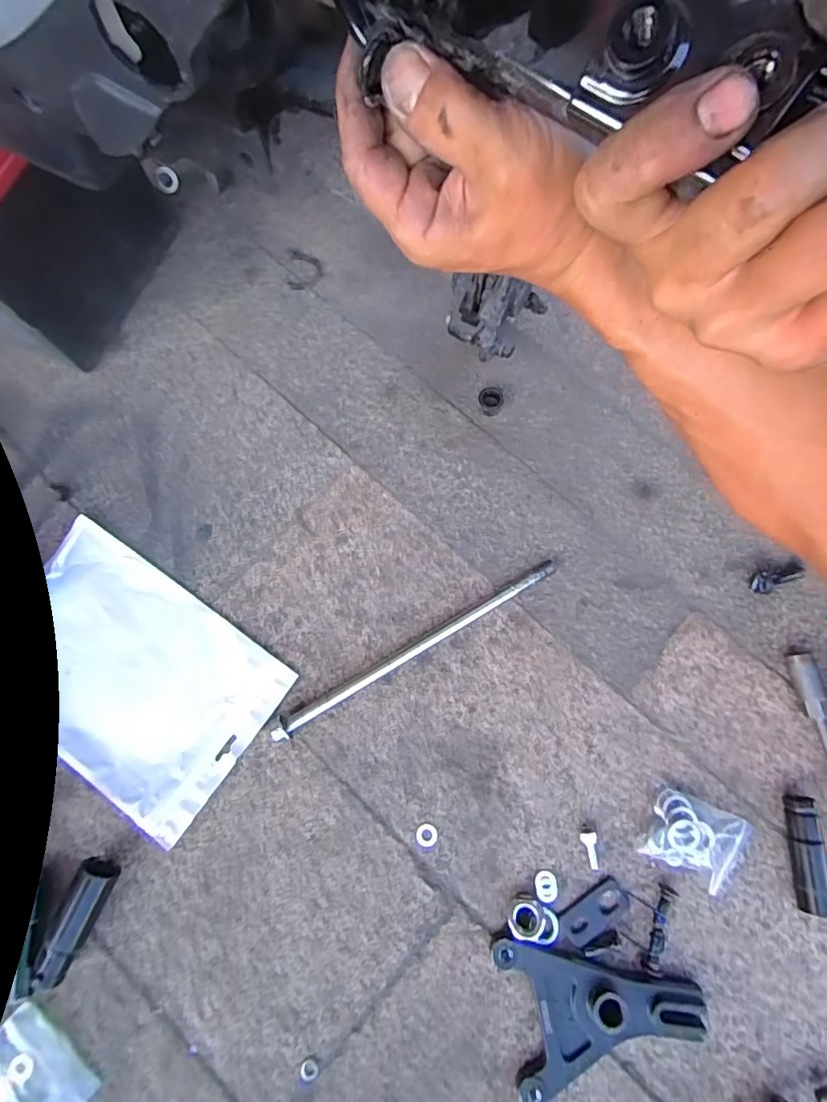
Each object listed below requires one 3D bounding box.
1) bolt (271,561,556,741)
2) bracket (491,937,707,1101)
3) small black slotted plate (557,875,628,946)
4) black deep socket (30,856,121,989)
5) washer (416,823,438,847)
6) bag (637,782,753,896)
[{"bbox_3d":[0.005,0.080,0.421,0.268,0.016,0.013,-30,78,-6],"label":"bolt"},{"bbox_3d":[0.136,0.324,0.364,0.137,0.021,0.100,-12,77,-2],"label":"bracket"},{"bbox_3d":[0.137,0.273,0.384,0.053,0.006,0.025,-33,79,-6],"label":"small black slotted plate"},{"bbox_3d":[-0.247,0.271,0.372,0.026,0.026,0.075,18,78,5],"label":"black deep socket"},{"bbox_3d":[0.011,0.222,0.395,0.017,0.004,0.017,2,77,2],"label":"washer"},{"bbox_3d":[0.218,0.220,0.387,0.073,0.017,0.053,23,79,6],"label":"bag"}]

